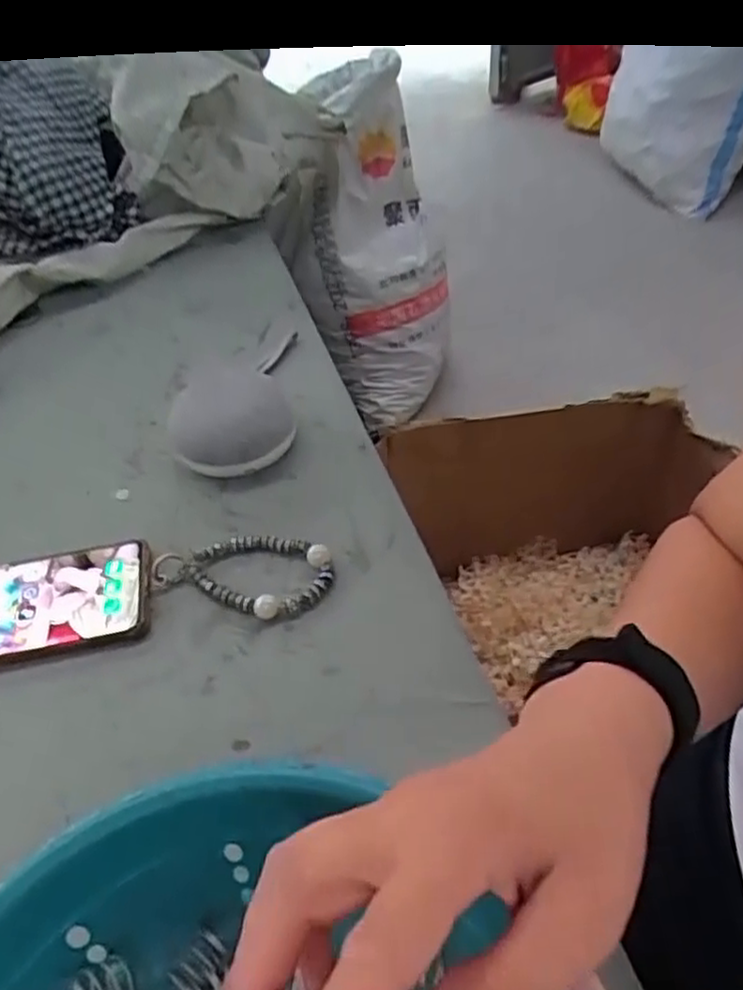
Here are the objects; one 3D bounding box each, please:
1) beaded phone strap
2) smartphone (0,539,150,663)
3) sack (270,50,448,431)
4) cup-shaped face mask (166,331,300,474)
[{"bbox_3d":[-0.084,0.048,0.485,0.116,0.012,0.062,12,49,17],"label":"beaded phone strap"},{"bbox_3d":[-0.234,0.075,0.478,0.167,0.014,0.078,-11,46,-5],"label":"smartphone"},{"bbox_3d":[0.005,-0.457,1.389,0.304,0.718,0.180,-22,48,-15],"label":"sack"},{"bbox_3d":[-0.109,-0.068,0.577,0.100,0.046,0.110,-2,46,3],"label":"cup-shaped face mask"}]

